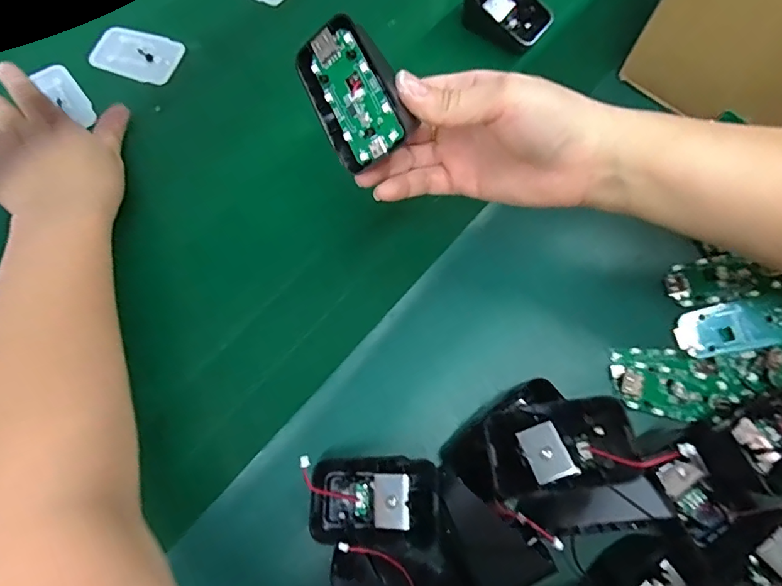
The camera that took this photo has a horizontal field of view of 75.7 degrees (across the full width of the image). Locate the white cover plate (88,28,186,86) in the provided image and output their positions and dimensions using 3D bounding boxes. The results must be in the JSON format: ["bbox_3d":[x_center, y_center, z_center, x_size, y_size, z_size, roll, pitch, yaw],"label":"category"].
[{"bbox_3d":[-0.206,-0.192,0.406,0.068,0.004,0.044,16,71,4],"label":"white cover plate"}]

